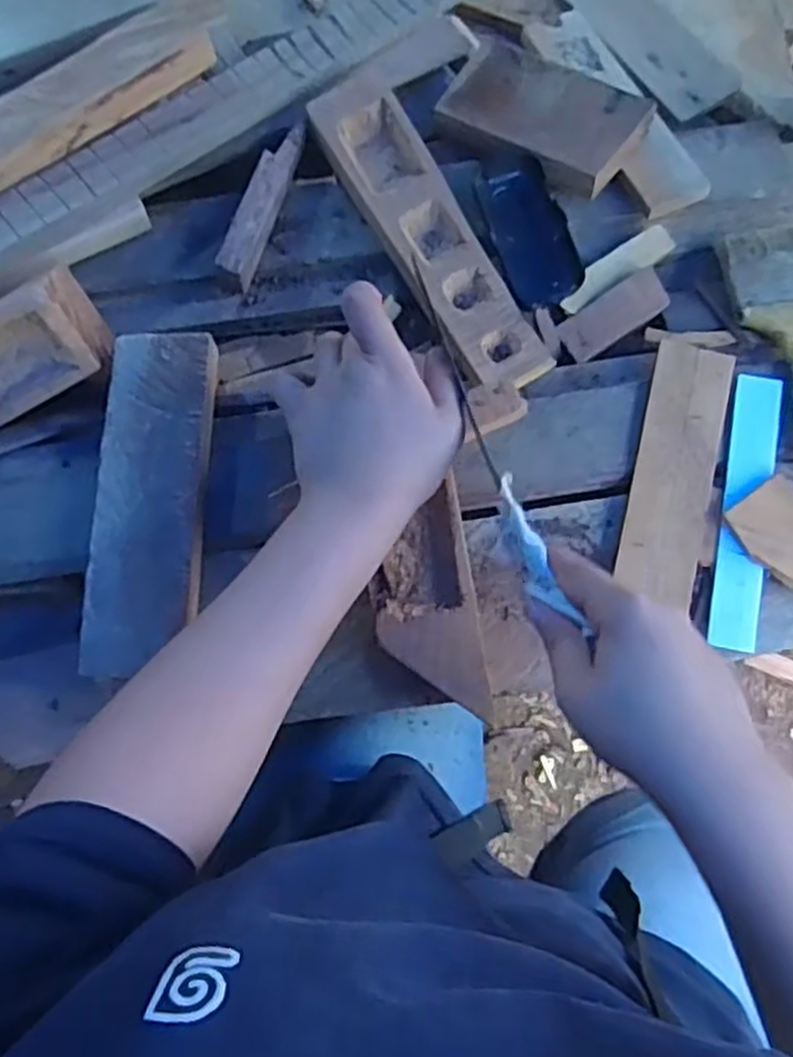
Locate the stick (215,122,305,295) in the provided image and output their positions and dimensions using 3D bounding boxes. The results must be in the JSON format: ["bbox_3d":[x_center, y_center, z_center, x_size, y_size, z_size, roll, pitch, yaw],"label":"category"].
[{"bbox_3d":[-0.094,-0.230,0.566,0.023,0.030,0.124,17,75,5],"label":"stick"}]

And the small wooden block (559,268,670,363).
[{"bbox_3d":[0.155,-0.151,0.565,0.079,0.008,0.033,-31,88,2],"label":"small wooden block"}]

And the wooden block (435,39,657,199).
[{"bbox_3d":[0.105,-0.303,0.576,0.137,0.028,0.085,32,76,9],"label":"wooden block"}]

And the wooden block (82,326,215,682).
[{"bbox_3d":[-0.156,-0.020,0.505,0.066,0.018,0.219,2,74,0],"label":"wooden block"}]

